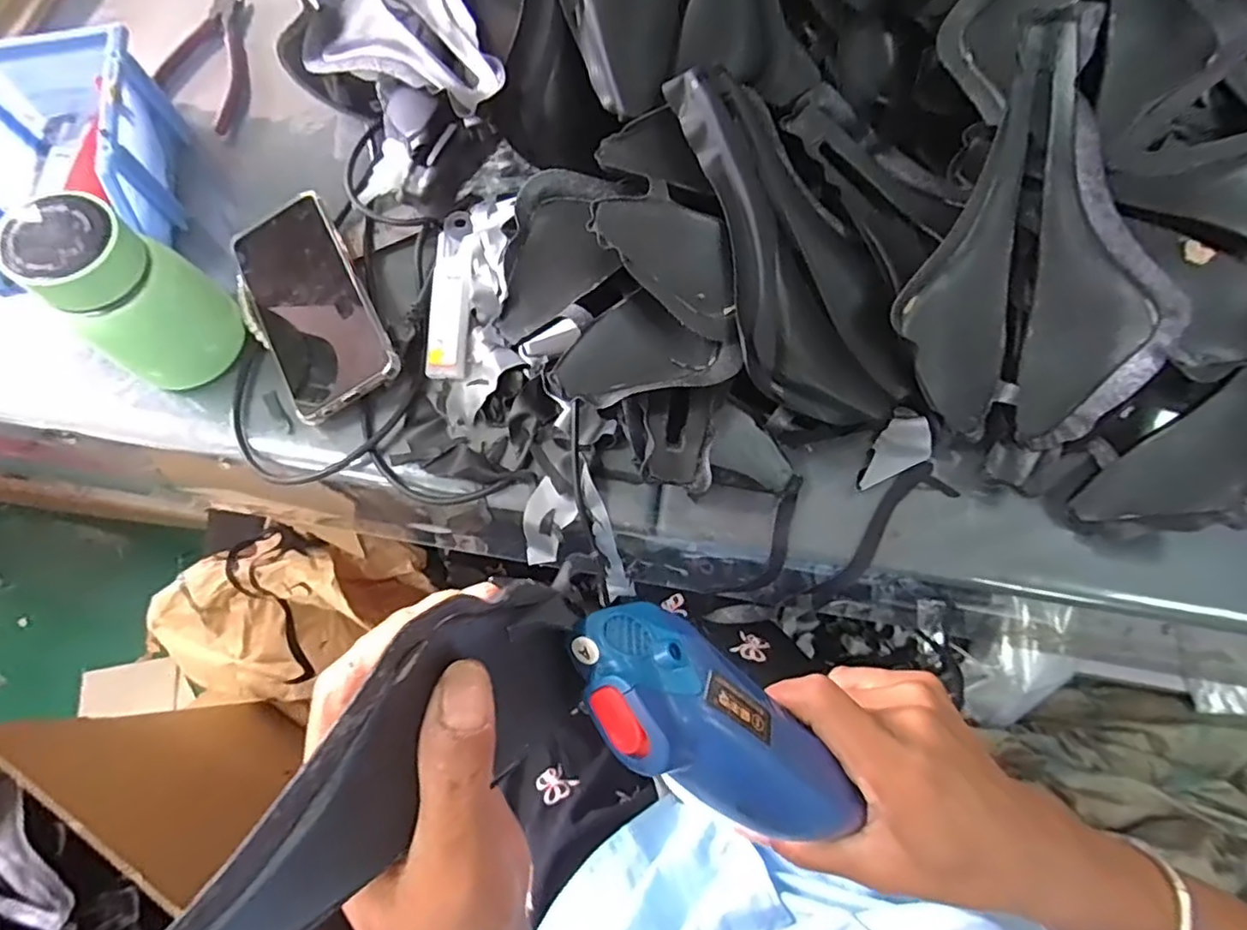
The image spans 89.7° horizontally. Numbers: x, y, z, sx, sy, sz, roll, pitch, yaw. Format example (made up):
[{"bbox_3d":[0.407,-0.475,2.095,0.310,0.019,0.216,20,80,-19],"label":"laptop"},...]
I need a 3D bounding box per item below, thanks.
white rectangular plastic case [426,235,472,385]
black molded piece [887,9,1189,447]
[{"bbox_3d":[-0.122,-0.112,0.438,0.029,0.016,0.100,1,72,1],"label":"white rectangular plastic case"},{"bbox_3d":[0.228,-0.122,0.377,0.128,0.050,0.223,-18,94,15],"label":"black molded piece"}]

